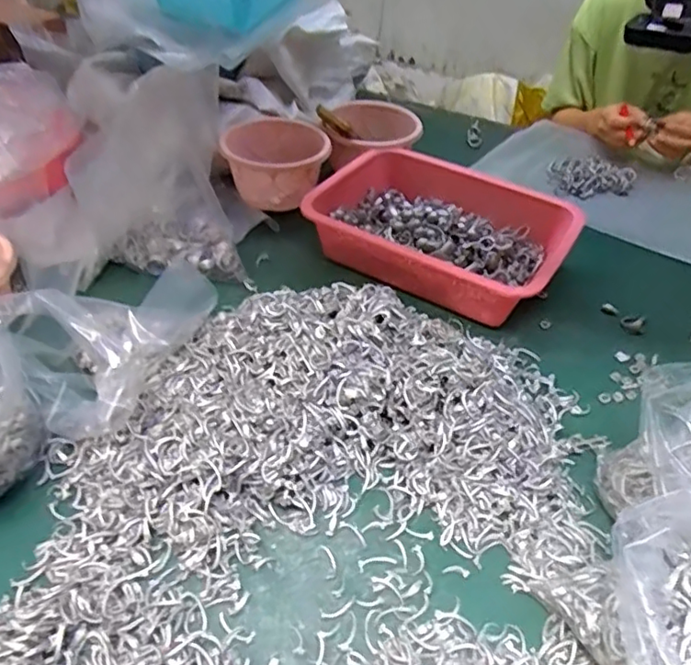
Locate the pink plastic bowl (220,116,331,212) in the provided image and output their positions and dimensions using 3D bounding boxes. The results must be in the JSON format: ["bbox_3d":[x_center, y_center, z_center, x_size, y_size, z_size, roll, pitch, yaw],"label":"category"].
[{"bbox_3d":[-0.096,-0.232,0.837,0.138,0.080,0.166,-3,44,-9],"label":"pink plastic bowl"}]

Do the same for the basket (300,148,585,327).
[{"bbox_3d":[0.124,-0.132,0.763,0.300,0.069,0.208,22,46,17],"label":"basket"}]

